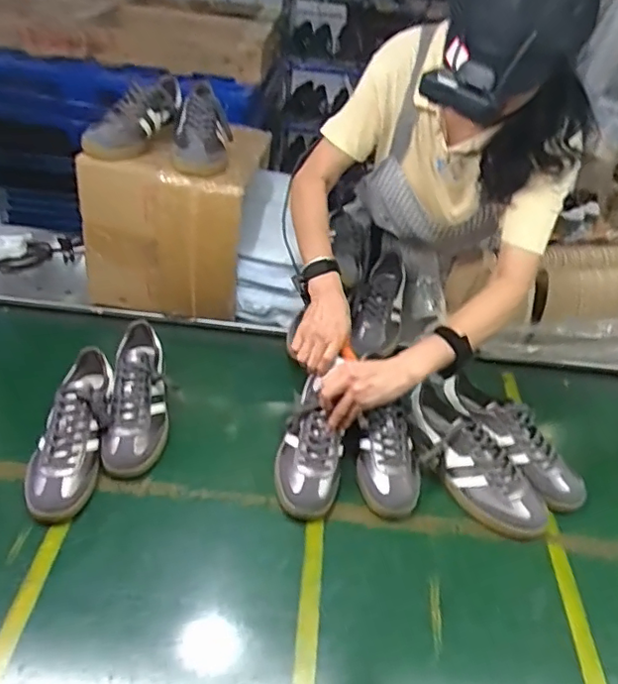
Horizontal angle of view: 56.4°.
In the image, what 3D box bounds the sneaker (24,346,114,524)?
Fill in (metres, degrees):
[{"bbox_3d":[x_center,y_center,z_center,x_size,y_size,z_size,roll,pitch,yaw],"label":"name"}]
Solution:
[{"bbox_3d":[-0.344,0.124,0.836,0.098,0.086,0.261,2,52,-3],"label":"sneaker"}]

